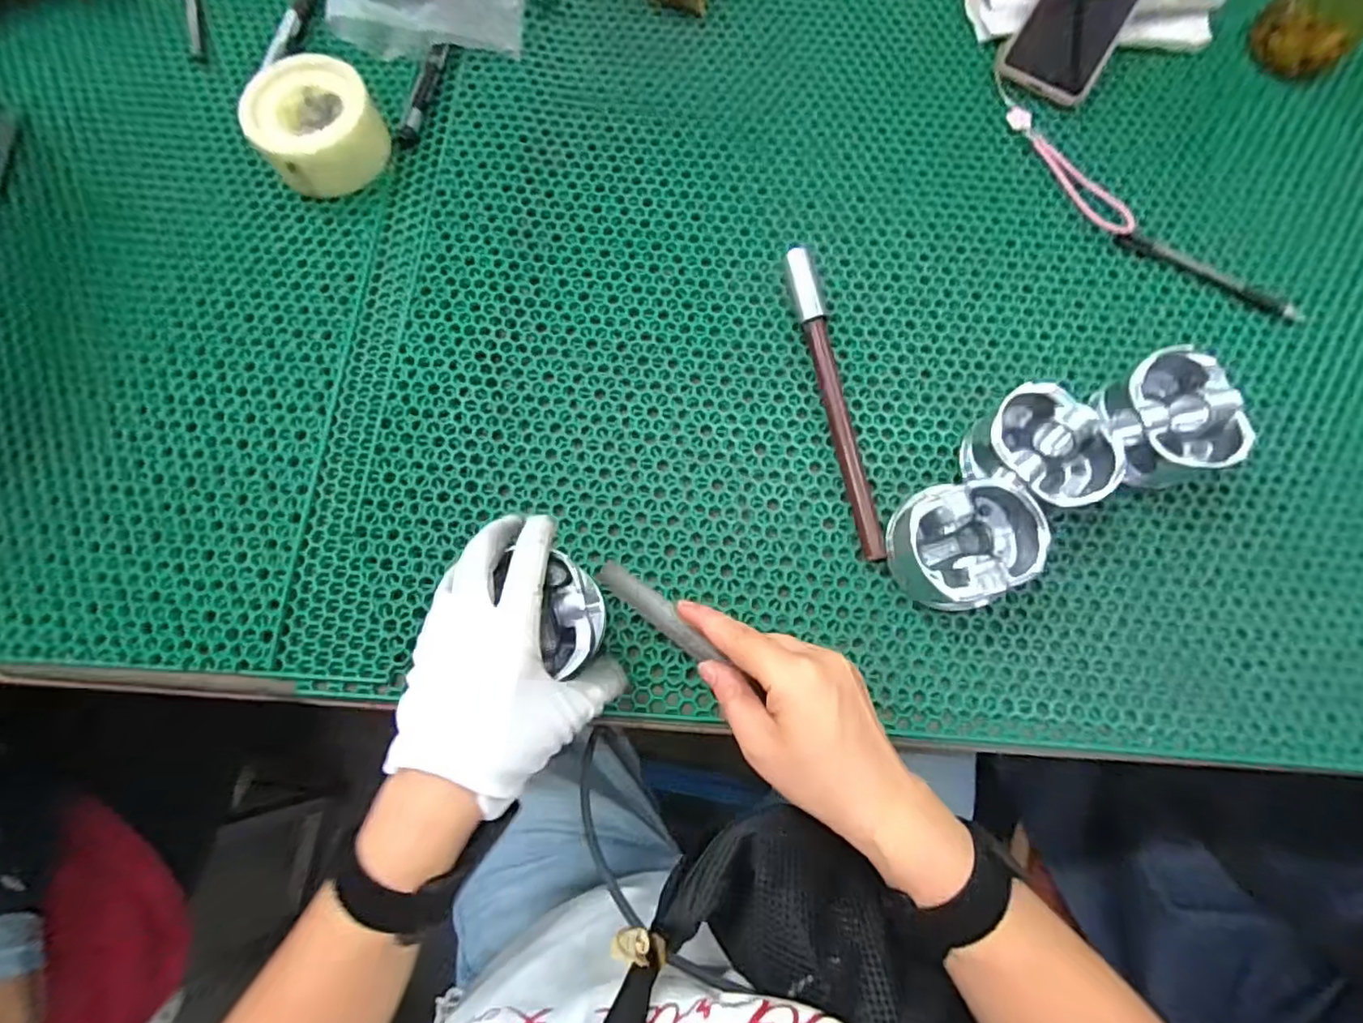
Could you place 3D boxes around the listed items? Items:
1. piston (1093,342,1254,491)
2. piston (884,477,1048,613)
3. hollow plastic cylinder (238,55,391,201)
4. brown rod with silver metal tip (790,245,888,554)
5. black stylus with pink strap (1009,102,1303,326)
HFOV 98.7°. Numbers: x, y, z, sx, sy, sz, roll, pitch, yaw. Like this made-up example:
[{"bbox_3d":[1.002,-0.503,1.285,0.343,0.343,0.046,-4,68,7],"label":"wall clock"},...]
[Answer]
[{"bbox_3d":[0.336,-0.063,0.412,0.074,0.053,0.084,-15,76,-4],"label":"piston"},{"bbox_3d":[0.186,0.022,0.390,0.089,0.054,0.080,-7,76,-2],"label":"piston"},{"bbox_3d":[-0.291,-0.308,0.470,0.096,0.047,0.088,-35,79,-8],"label":"hollow plastic cylinder"},{"bbox_3d":[0.114,-0.086,0.434,0.017,0.019,0.245,-11,76,-3],"label":"brown rod with silver metal tip"},{"bbox_3d":[0.370,-0.238,0.476,0.051,0.011,0.277,-42,80,-10],"label":"black stylus with pink strap"}]

